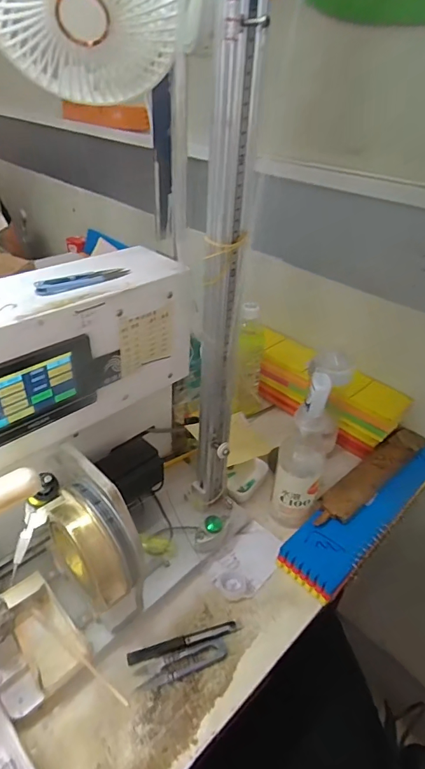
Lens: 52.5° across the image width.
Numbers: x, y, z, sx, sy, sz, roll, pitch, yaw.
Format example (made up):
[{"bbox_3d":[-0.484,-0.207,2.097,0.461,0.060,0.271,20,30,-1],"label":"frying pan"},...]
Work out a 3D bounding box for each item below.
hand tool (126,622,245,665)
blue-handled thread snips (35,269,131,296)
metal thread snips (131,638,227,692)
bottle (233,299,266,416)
[{"bbox_3d":[-0.030,0.283,0.476,0.124,0.004,0.012,-9,38,-15],"label":"hand tool"},{"bbox_3d":[-0.127,-0.105,0.431,0.096,0.008,0.023,-22,43,-31],"label":"blue-handled thread snips"},{"bbox_3d":[-0.032,0.298,0.460,0.098,0.004,0.023,-10,39,-17],"label":"metal thread snips"},{"bbox_3d":[0.065,-0.031,0.703,0.057,0.187,0.050,-6,37,-14],"label":"bottle"}]

